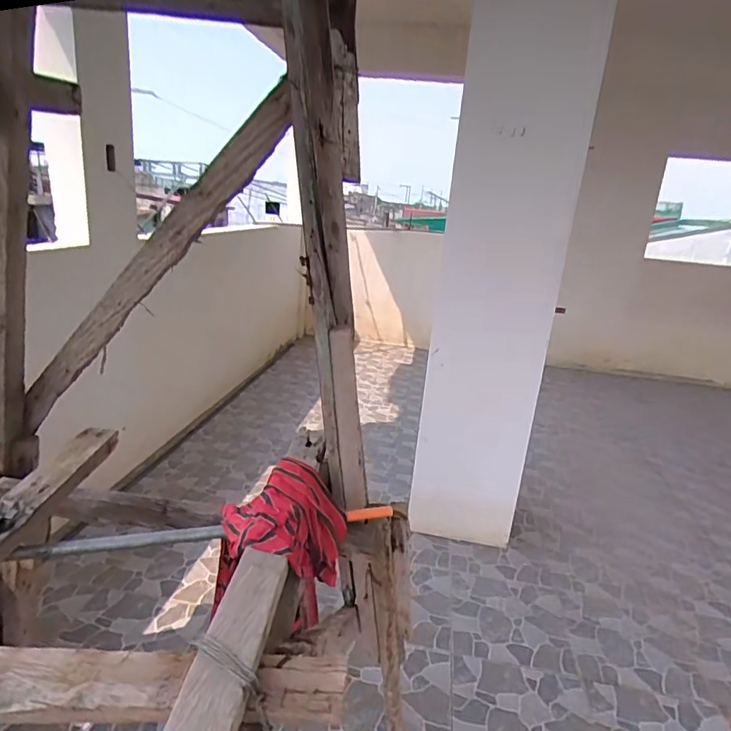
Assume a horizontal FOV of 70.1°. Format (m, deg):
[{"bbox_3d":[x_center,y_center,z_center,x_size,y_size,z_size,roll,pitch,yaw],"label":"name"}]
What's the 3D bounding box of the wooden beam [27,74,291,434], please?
[{"bbox_3d":[-0.477,-0.206,1.136,0.075,0.940,0.081,43,15,-12],"label":"wooden beam"}]

